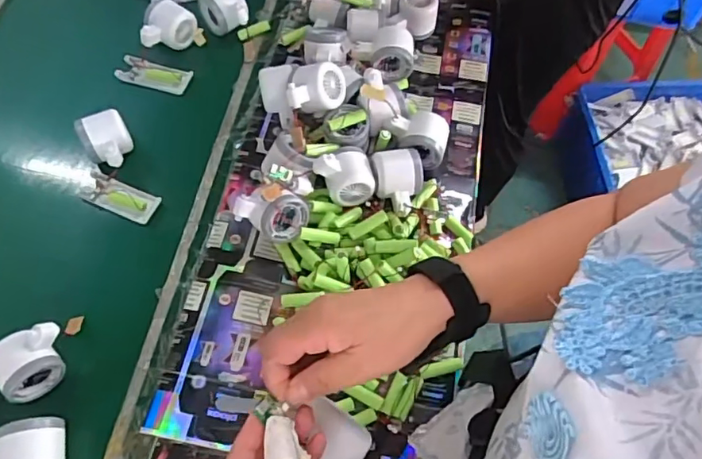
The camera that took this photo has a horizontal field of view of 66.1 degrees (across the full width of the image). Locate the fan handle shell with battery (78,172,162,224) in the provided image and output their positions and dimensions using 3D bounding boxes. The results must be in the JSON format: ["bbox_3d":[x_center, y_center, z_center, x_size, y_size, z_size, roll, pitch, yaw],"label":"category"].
[{"bbox_3d":[-0.294,-0.041,0.685,0.095,0.016,0.039,18,64,7],"label":"fan handle shell with battery"}]

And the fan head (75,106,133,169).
[{"bbox_3d":[-0.310,-0.112,0.694,0.061,0.048,0.076,-30,68,-15],"label":"fan head"}]

